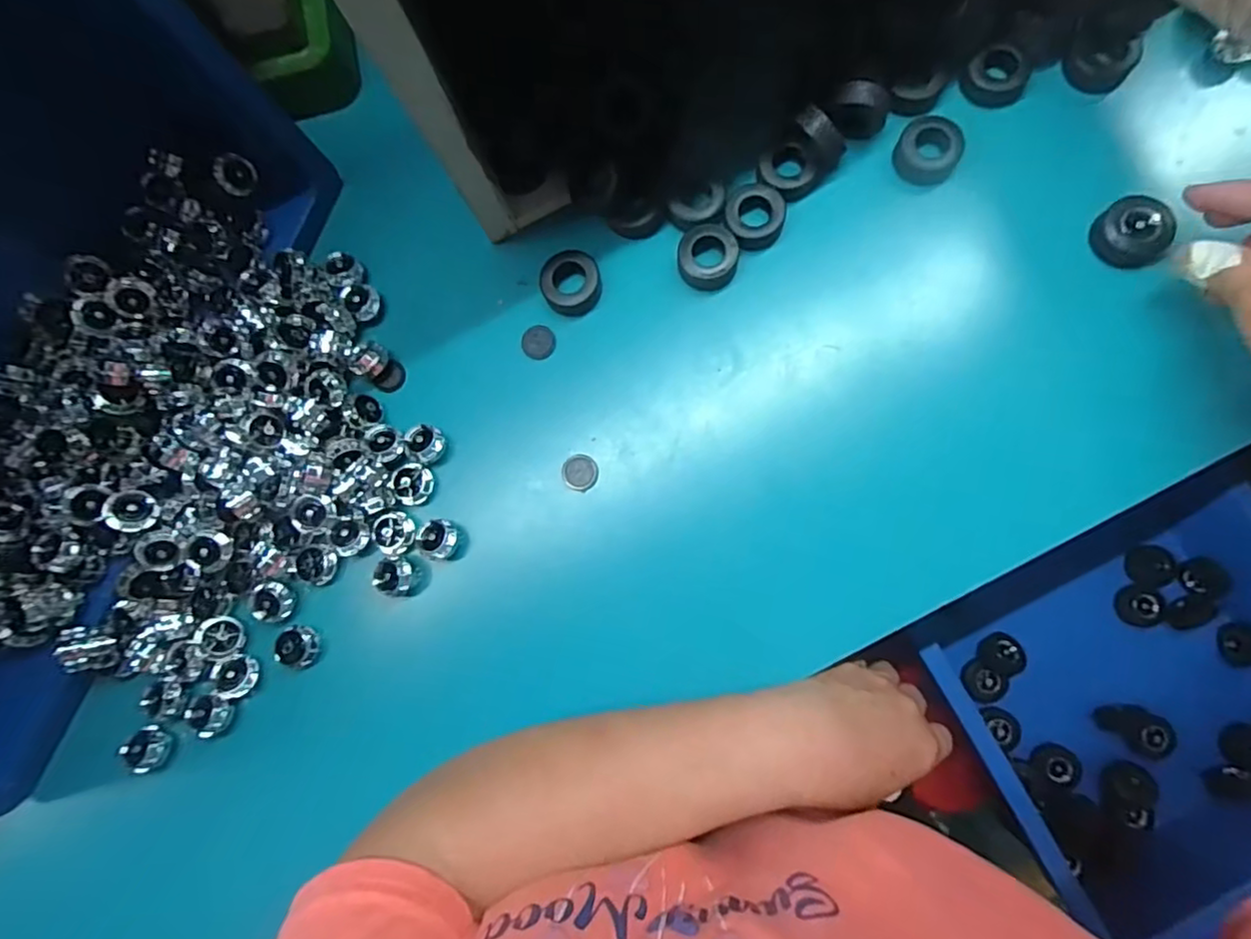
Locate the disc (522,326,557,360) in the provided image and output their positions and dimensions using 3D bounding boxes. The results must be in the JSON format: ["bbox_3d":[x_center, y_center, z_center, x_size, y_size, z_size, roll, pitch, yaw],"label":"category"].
[{"bbox_3d":[-0.055,-0.081,0.388,0.022,0.006,0.021,0,81,2],"label":"disc"}]

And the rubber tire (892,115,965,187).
[{"bbox_3d":[0.183,-0.194,0.366,0.037,0.014,0.041,22,83,5],"label":"rubber tire"}]

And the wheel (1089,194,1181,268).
[{"bbox_3d":[0.291,-0.135,0.348,0.033,0.018,0.040,-36,82,-3],"label":"wheel"}]

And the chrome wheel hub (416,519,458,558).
[{"bbox_3d":[-0.114,0.042,0.372,0.022,0.014,0.022,0,81,2],"label":"chrome wheel hub"}]

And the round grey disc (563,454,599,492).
[{"bbox_3d":[-0.028,0.002,0.381,0.022,0.005,0.021,-4,99,-27],"label":"round grey disc"}]

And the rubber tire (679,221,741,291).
[{"bbox_3d":[0.050,-0.129,0.371,0.036,0.016,0.035,0,81,2],"label":"rubber tire"}]

